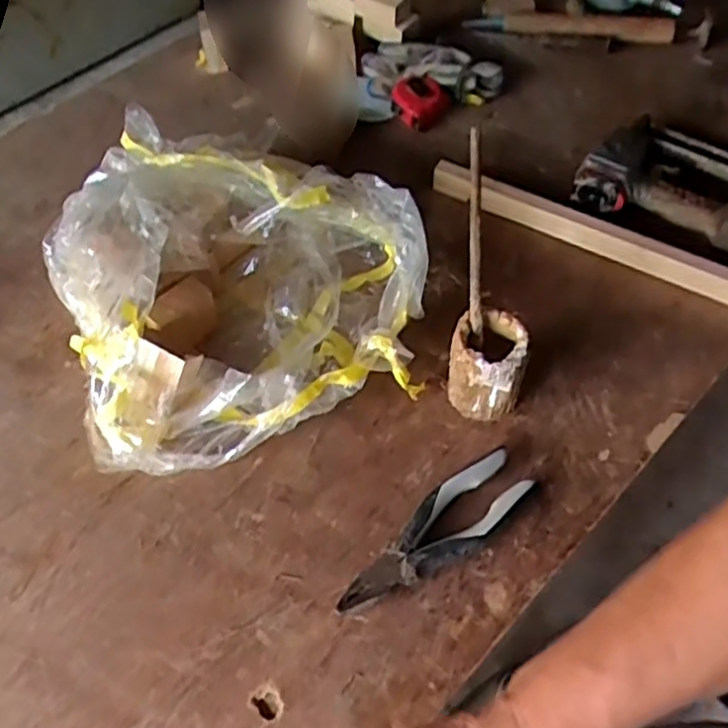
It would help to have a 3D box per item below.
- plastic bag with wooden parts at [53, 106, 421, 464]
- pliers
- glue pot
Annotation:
[{"bbox_3d":[-0.118,-0.100,0.675,0.328,0.132,0.342,-14,57,-9],"label":"plastic bag with wooden parts"},{"bbox_3d":[0.059,0.140,0.573,0.189,0.025,0.054,-33,64,-18],"label":"pliers"},{"bbox_3d":[0.111,0.003,0.629,0.068,0.094,0.059,16,58,11],"label":"glue pot"}]

